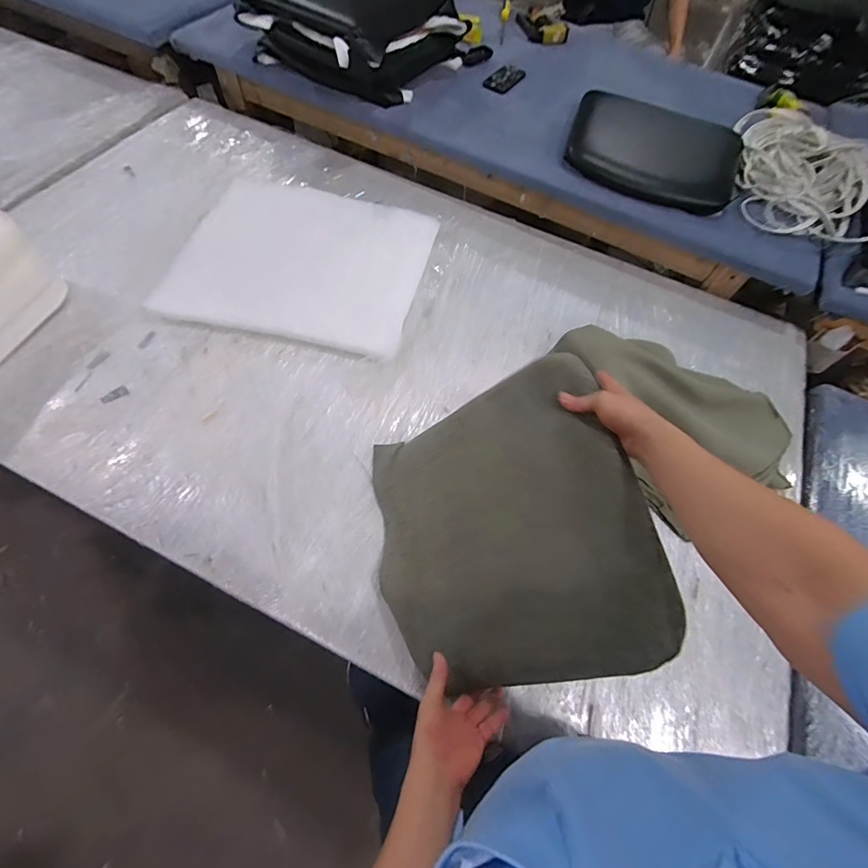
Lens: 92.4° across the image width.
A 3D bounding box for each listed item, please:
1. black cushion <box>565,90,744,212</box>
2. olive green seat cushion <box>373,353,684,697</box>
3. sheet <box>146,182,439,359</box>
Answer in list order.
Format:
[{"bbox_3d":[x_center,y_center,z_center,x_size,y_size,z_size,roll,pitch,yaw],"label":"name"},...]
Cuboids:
[{"bbox_3d":[0.600,-0.792,1.161,0.488,0.077,0.329,30,65,10],"label":"black cushion"},{"bbox_3d":[0.073,0.135,0.629,0.433,0.050,0.419,-30,54,33],"label":"olive green seat cushion"},{"bbox_3d":[-0.329,-0.445,1.053,0.577,0.025,0.477,14,63,2],"label":"sheet"}]

